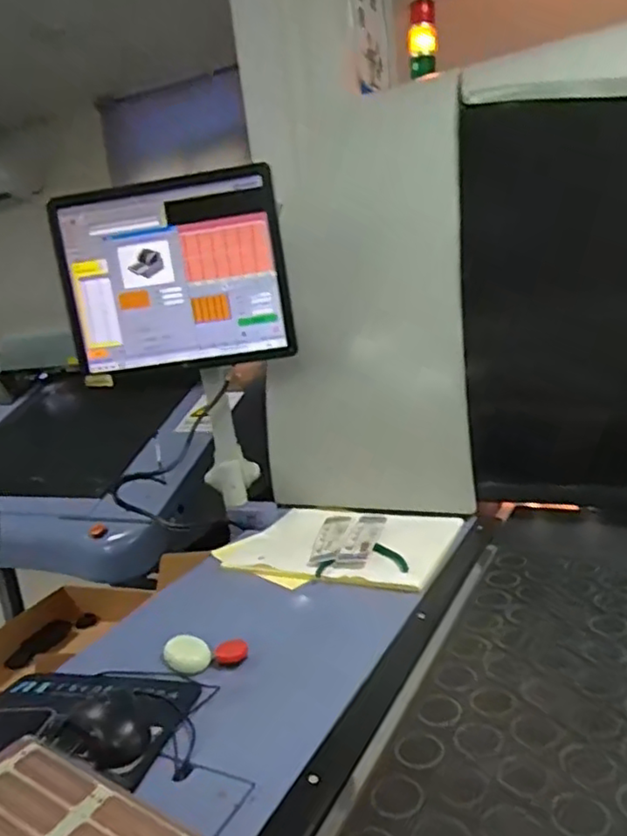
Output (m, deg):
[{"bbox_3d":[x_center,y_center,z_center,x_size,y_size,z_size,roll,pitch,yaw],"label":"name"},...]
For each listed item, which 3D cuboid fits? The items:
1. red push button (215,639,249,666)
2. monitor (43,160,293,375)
[{"bbox_3d":[-0.102,0.288,0.814,0.041,0.019,0.031,-9,12,-11],"label":"red push button"},{"bbox_3d":[-0.240,-0.241,1.107,0.388,0.317,0.073,-4,7,11],"label":"monitor"}]

